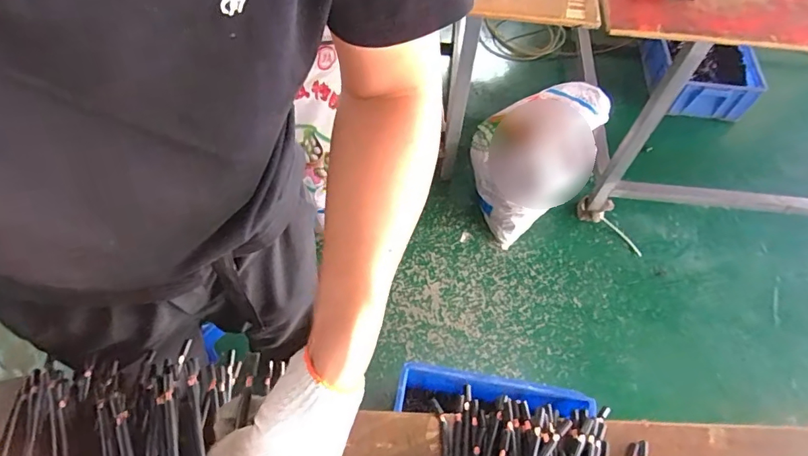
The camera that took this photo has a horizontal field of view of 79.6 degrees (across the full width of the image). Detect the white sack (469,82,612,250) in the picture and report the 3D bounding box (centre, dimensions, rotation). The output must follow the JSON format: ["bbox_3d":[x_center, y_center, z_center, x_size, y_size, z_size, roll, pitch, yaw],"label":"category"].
[{"bbox_3d":[0.450,-0.261,1.590,0.351,0.225,0.624,31,62,15],"label":"white sack"}]

